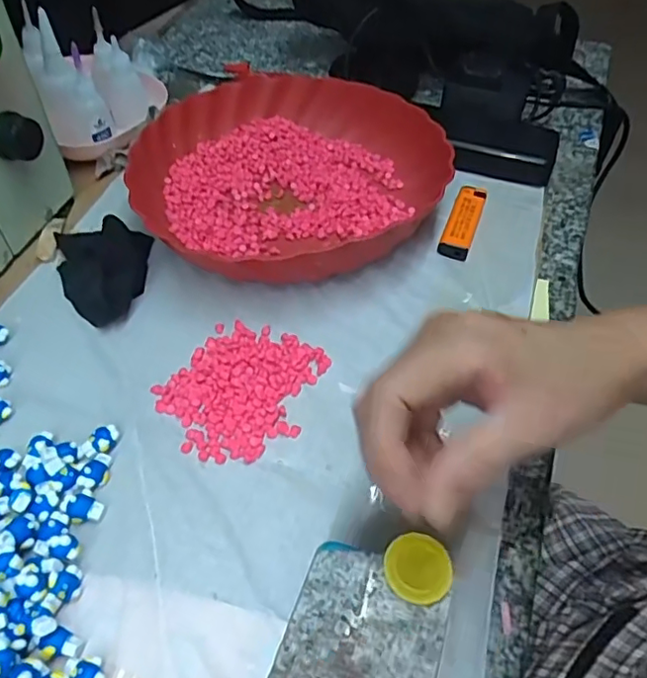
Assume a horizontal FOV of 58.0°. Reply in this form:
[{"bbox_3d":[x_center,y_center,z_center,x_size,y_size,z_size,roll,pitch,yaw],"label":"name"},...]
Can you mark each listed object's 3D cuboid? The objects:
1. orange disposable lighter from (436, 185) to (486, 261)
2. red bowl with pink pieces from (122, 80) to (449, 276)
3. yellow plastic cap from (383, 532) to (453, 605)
[{"bbox_3d":[0.110,-0.093,0.461,0.023,0.014,0.081,16,52,13],"label":"orange disposable lighter"},{"bbox_3d":[-0.032,-0.133,0.471,0.237,0.046,0.241,26,55,19],"label":"red bowl with pink pieces"},{"bbox_3d":[0.041,0.098,0.250,0.028,0.005,0.028,0,51,0],"label":"yellow plastic cap"}]

